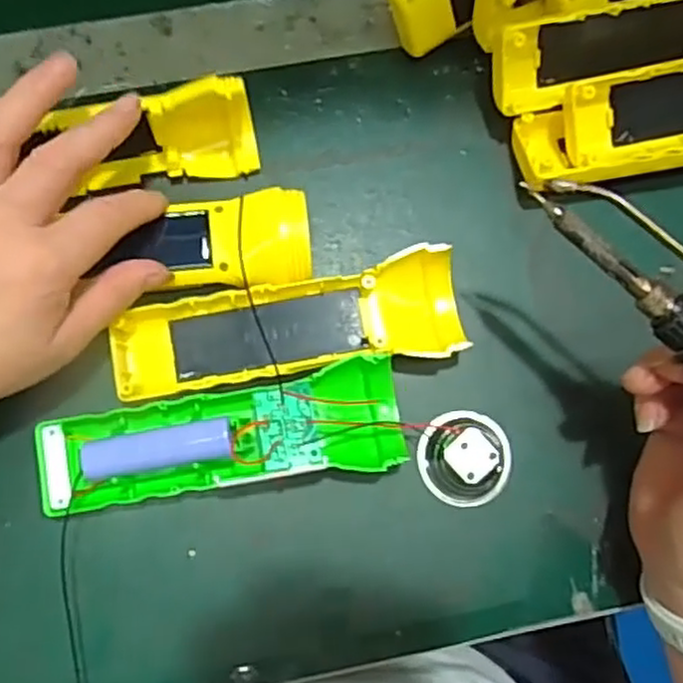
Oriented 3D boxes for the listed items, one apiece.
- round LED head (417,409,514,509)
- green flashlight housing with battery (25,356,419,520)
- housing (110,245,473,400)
[{"bbox_3d":[0.060,0.054,0.333,0.043,0.024,0.044,0,81,-2],"label":"round LED head"},{"bbox_3d":[-0.054,0.045,0.329,0.163,0.027,0.047,-10,81,-4],"label":"green flashlight housing with battery"},{"bbox_3d":[-0.024,-0.008,0.341,0.162,0.026,0.050,-8,81,-3],"label":"housing"}]

